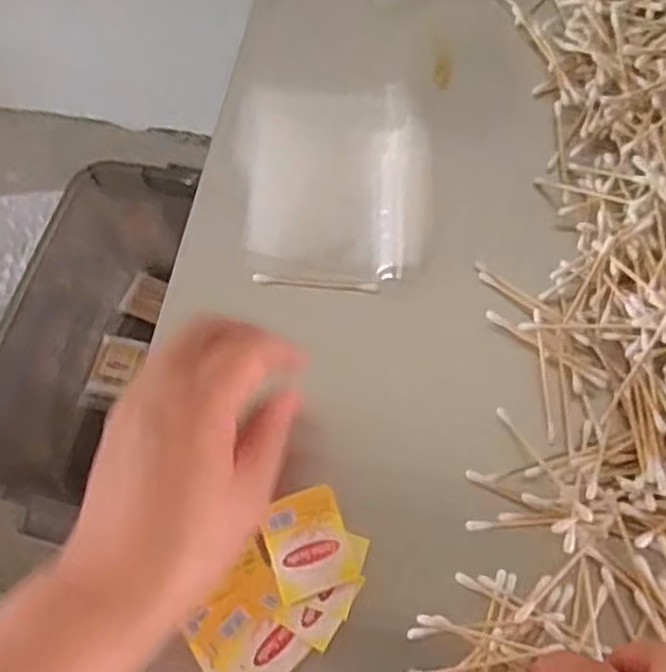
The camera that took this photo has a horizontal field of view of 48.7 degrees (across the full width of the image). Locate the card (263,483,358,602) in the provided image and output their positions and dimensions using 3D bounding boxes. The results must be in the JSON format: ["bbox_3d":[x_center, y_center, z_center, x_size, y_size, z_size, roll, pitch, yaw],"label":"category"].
[{"bbox_3d":[-0.012,0.102,0.362,0.039,0.004,0.047,-16,71,-8],"label":"card"}]

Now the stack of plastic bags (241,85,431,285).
[{"bbox_3d":[0.001,-0.099,0.443,0.111,0.023,0.135,3,67,4],"label":"stack of plastic bags"}]

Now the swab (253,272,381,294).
[{"bbox_3d":[-0.010,-0.030,0.426,0.072,0.007,0.005,5,67,5],"label":"swab"}]

